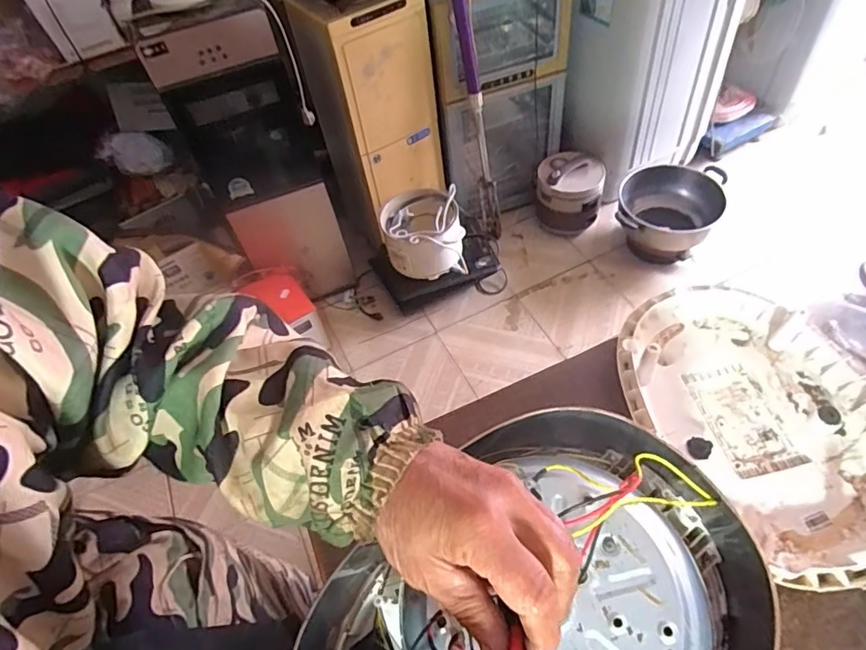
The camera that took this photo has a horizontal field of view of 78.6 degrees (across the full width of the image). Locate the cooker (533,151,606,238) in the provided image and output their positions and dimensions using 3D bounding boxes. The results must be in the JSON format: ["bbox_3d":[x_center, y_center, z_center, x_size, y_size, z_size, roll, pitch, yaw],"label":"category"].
[{"bbox_3d":[0.442,-0.435,1.756,0.206,0.240,0.195,-1,55,4],"label":"cooker"}]

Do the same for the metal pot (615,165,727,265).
[{"bbox_3d":[0.726,-0.345,1.660,0.281,0.197,0.263,-2,55,3],"label":"metal pot"}]

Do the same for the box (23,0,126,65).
[{"bbox_3d":[-0.870,-0.765,1.236,0.169,0.256,0.071,-15,48,5],"label":"box"}]

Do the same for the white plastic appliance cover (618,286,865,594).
[{"bbox_3d":[0.355,0.099,0.580,0.239,0.054,0.338,-25,57,-13],"label":"white plastic appliance cover"}]

